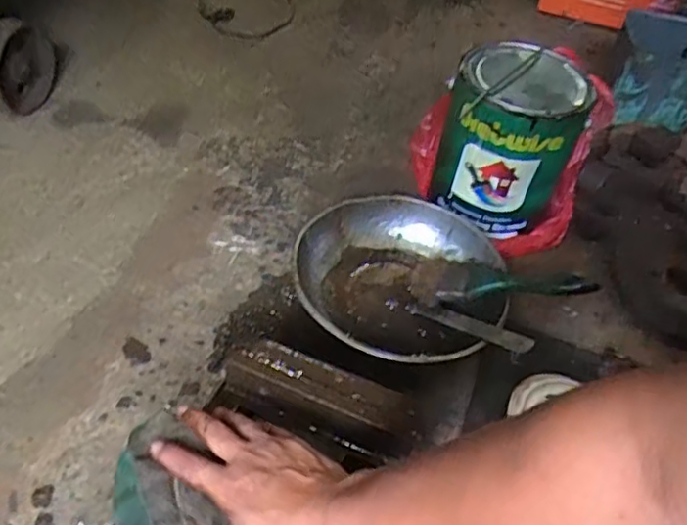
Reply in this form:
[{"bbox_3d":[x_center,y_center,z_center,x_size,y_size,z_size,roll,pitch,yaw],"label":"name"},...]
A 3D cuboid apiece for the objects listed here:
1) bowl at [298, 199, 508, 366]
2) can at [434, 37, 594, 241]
[{"bbox_3d":[0.068,0.022,0.768,0.238,0.070,0.248,4,45,-4],"label":"bowl"},{"bbox_3d":[0.217,-0.163,0.846,0.160,0.179,0.171,5,45,-5],"label":"can"}]

